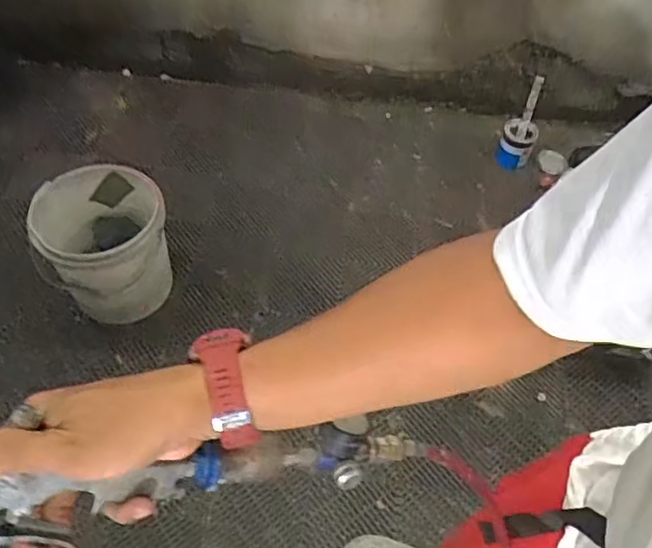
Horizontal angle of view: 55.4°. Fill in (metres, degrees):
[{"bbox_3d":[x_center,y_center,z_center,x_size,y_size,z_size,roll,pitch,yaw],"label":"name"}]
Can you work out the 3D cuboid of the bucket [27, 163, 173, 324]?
[{"bbox_3d":[-0.530,-0.063,1.521,0.288,0.265,0.298,2,55,-3],"label":"bucket"}]

